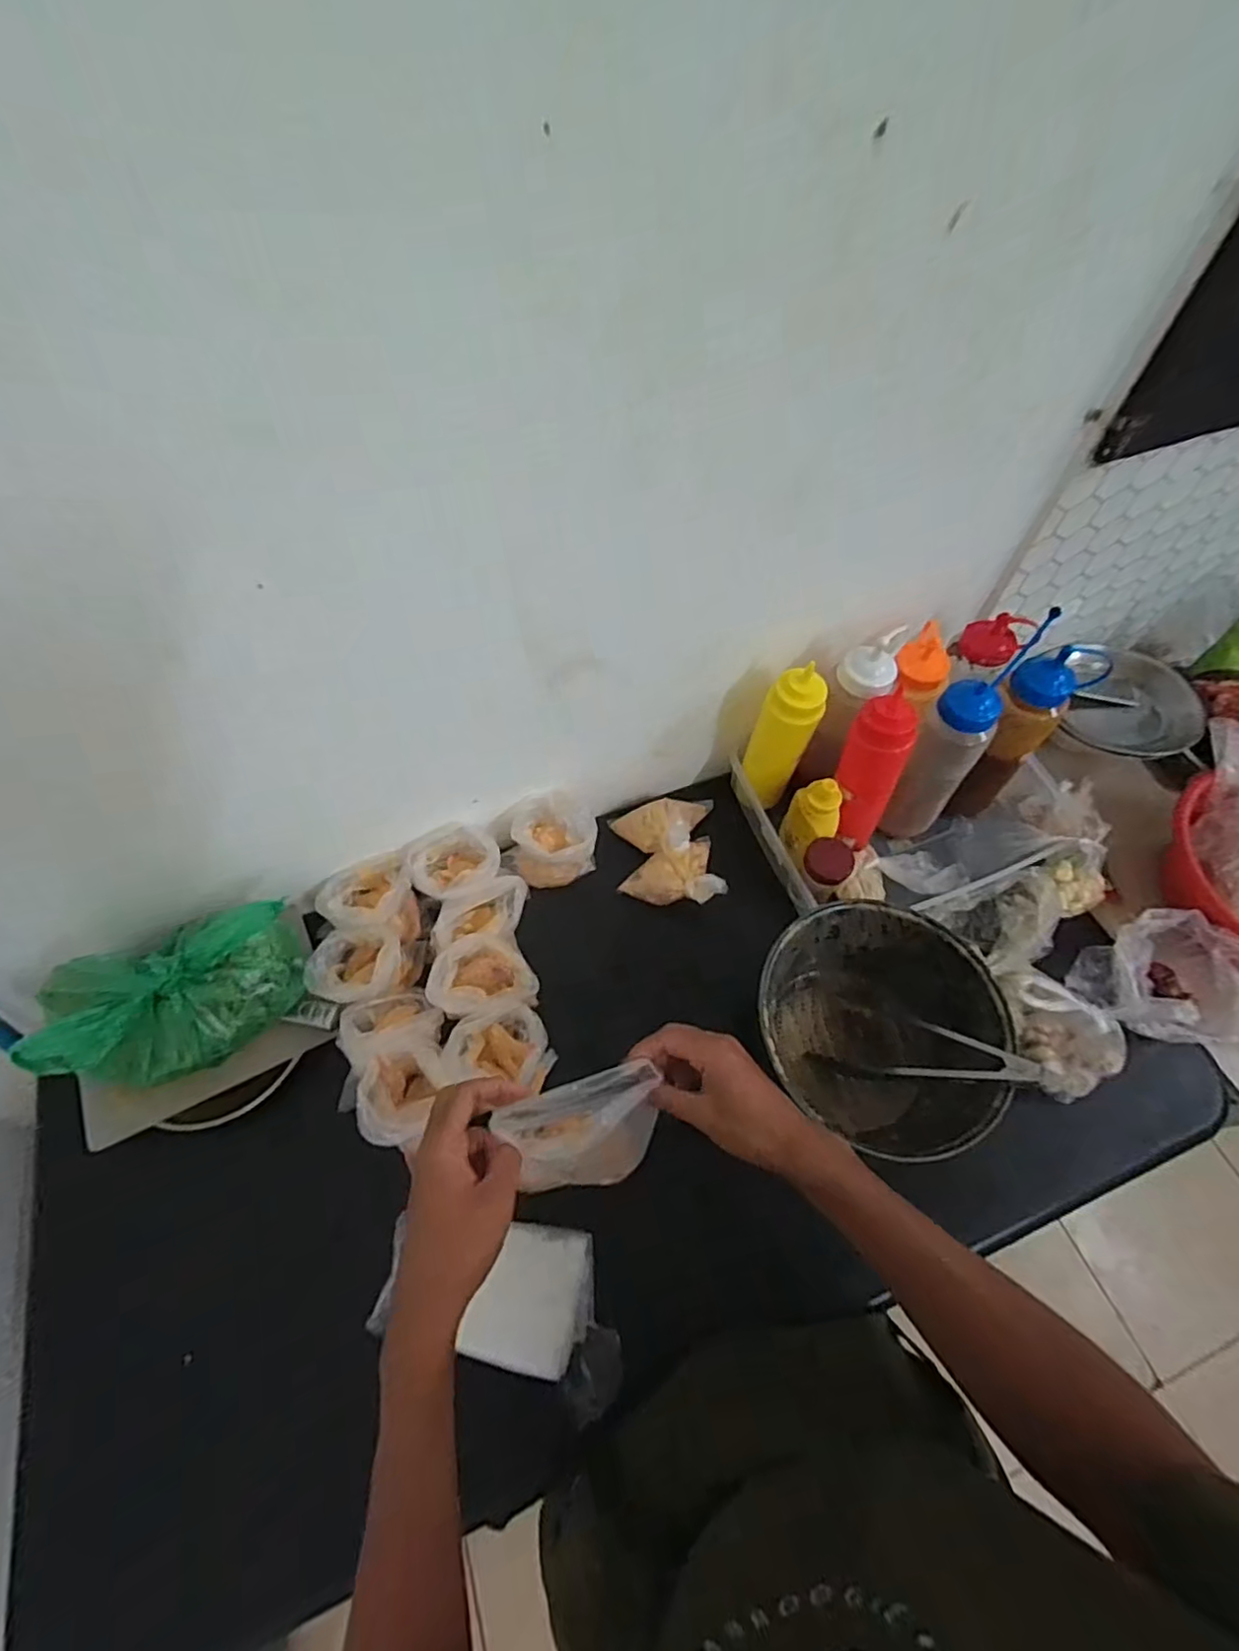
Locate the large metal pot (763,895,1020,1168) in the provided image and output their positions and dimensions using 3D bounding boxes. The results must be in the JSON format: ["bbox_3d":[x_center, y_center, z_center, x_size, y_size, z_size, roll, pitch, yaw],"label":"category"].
[{"bbox_3d":[0.259,0.207,0.667,0.218,0.162,0.202,0,59,0],"label":"large metal pot"}]

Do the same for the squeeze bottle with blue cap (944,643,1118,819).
[{"bbox_3d":[0.459,-0.104,0.752,0.069,0.249,0.054,-1,59,-2],"label":"squeeze bottle with blue cap"}]

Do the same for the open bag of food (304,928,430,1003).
[{"bbox_3d":[-0.287,0.162,0.723,0.114,0.074,0.080,-3,59,-2],"label":"open bag of food"}]

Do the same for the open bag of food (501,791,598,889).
[{"bbox_3d":[-0.087,0.020,0.796,0.114,0.082,0.085,-9,59,-6],"label":"open bag of food"}]

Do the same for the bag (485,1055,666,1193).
[{"bbox_3d":[-0.022,0.227,0.473,0.119,0.043,0.068,-17,60,-10],"label":"bag"}]

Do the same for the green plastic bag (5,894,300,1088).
[{"bbox_3d":[-0.429,0.170,0.626,0.212,0.133,0.130,-14,60,-9],"label":"green plastic bag"}]

